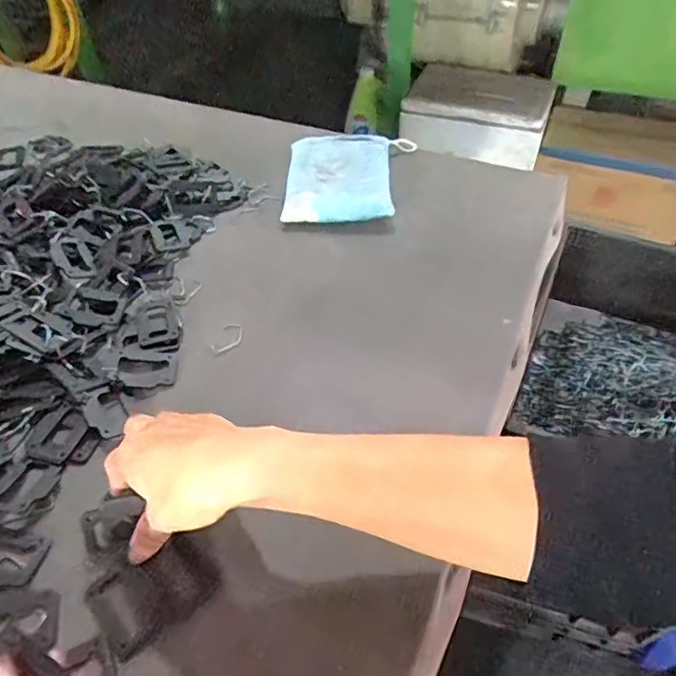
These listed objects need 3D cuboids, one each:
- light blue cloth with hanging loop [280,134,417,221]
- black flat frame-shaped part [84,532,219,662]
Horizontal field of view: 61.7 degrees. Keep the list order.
[{"bbox_3d":[0.013,-0.188,0.641,0.138,0.021,0.171,2,47,3],"label":"light blue cloth with hanging loop"},{"bbox_3d":[-0.112,0.153,0.345,0.066,0.004,0.052,-33,54,-26],"label":"black flat frame-shaped part"}]

